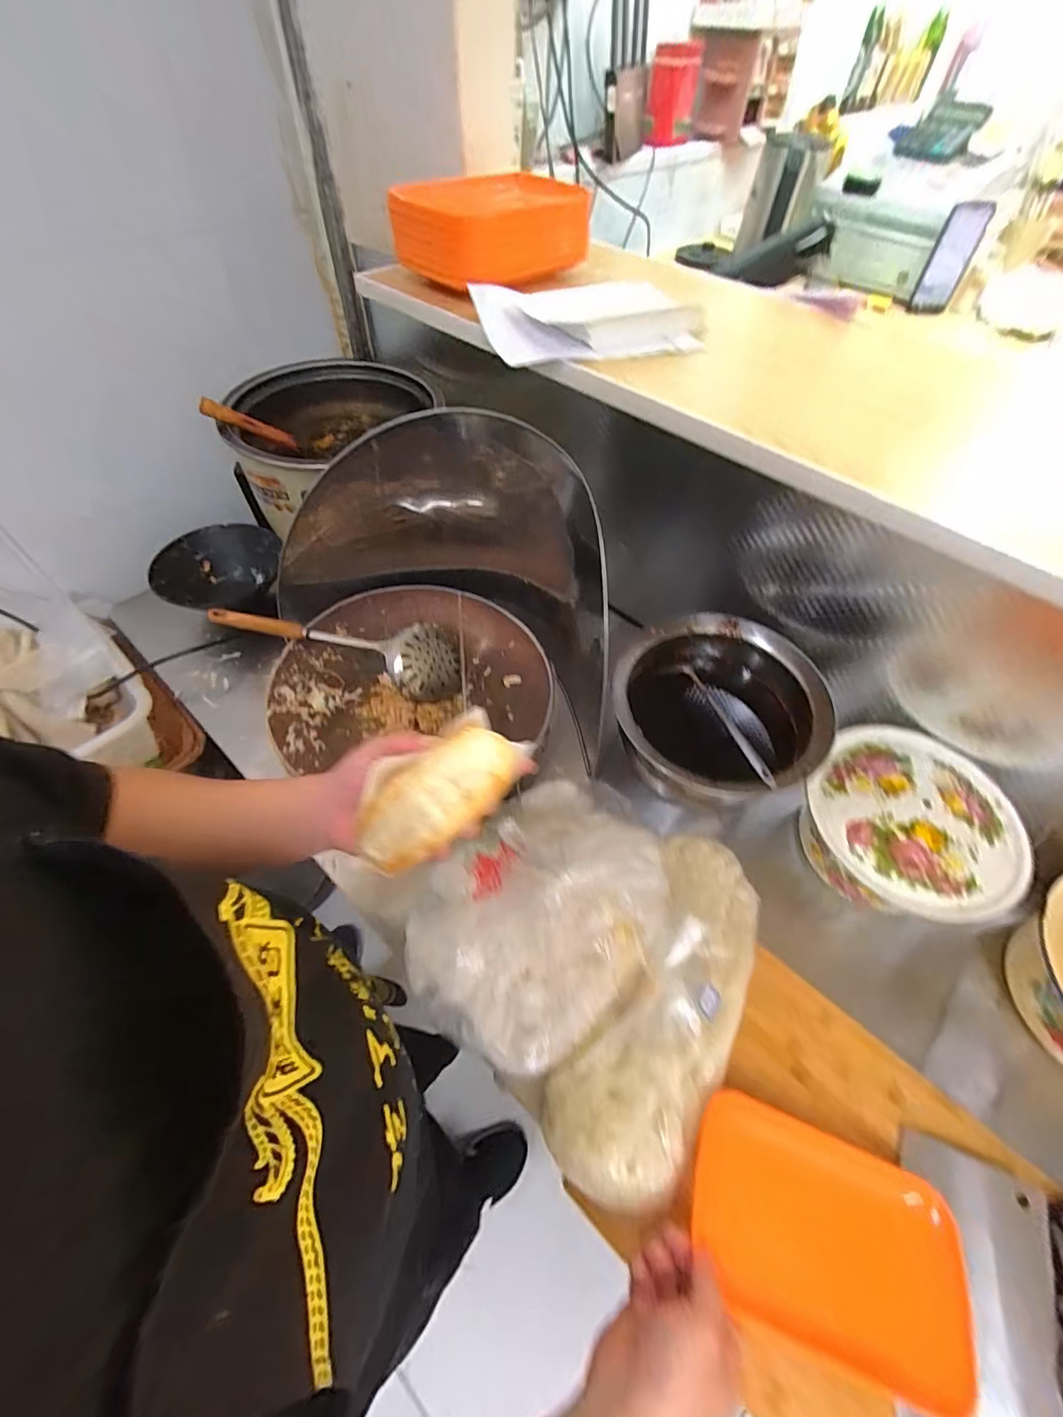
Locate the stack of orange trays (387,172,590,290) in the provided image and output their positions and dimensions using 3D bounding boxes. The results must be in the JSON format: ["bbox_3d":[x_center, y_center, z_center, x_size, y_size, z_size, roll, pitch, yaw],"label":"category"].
[{"bbox_3d":[-0.039,-0.523,0.564,0.177,0.067,0.186,24,57,13],"label":"stack of orange trays"}]

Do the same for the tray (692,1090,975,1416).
[{"bbox_3d":[0.228,0.418,0.407,0.203,0.036,0.136,19,53,9],"label":"tray"}]

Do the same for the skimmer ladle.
[{"bbox_3d":[-0.262,-0.106,0.725,0.341,0.042,0.098,17,56,9],"label":"skimmer ladle"}]

